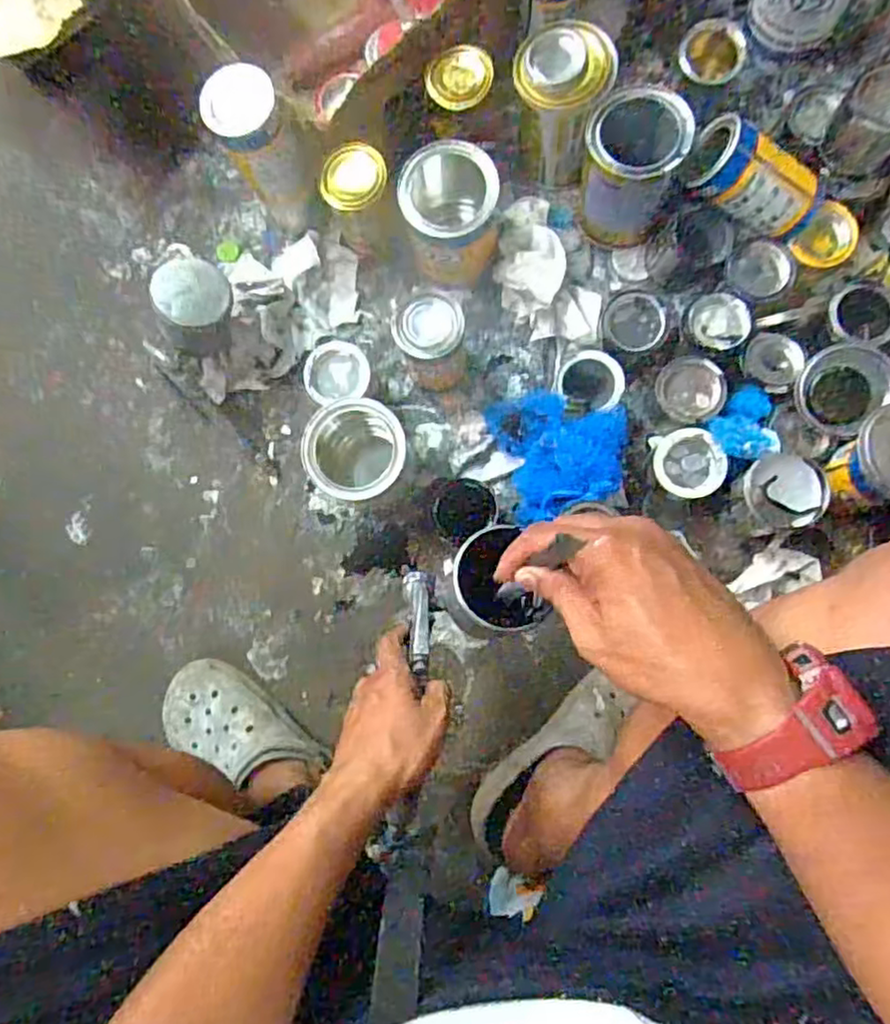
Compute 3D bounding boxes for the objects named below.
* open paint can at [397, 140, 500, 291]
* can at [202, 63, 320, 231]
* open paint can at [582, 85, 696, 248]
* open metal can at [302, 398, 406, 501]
[{"bbox_3d":[0.009,-0.324,0.727,0.102,0.104,0.114,-21,83,1],"label":"open paint can"},{"bbox_3d":[-0.192,-0.385,0.741,0.068,0.211,0.062,0,84,4],"label":"can"},{"bbox_3d":[0.201,-0.373,0.728,0.102,0.133,0.099,0,84,4],"label":"open paint can"},{"bbox_3d":[-0.093,-0.059,0.741,0.106,0.141,0.097,0,84,4],"label":"open metal can"}]

